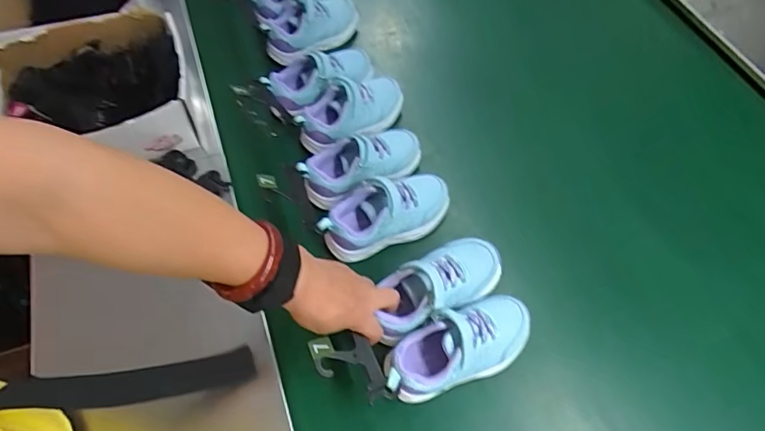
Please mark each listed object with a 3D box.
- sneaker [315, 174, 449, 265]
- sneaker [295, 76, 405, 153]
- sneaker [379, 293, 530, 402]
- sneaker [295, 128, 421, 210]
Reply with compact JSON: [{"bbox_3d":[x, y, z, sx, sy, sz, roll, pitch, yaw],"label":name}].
[{"bbox_3d":[0.005,-0.007,0.574,0.160,0.066,0.067,-19,61,-9],"label":"sneaker"},{"bbox_3d":[-0.039,-0.143,0.647,0.158,0.064,0.080,-34,65,-16],"label":"sneaker"},{"bbox_3d":[0.081,0.136,0.494,0.162,0.065,0.066,-24,62,-11],"label":"sneaker"},{"bbox_3d":[-0.025,-0.071,0.608,0.162,0.060,0.085,-20,62,-9],"label":"sneaker"}]

